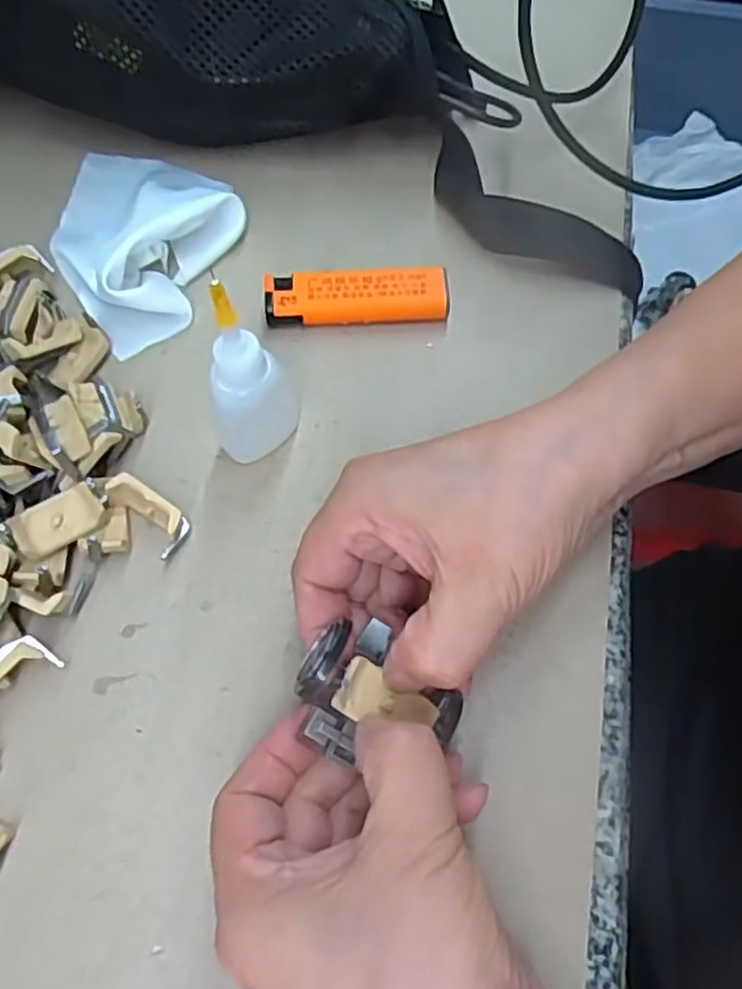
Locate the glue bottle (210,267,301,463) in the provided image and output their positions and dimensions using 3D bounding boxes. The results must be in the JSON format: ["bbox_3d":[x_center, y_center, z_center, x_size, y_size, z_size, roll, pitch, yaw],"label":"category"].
[{"bbox_3d":[-0.045,-0.046,0.264,0.031,0.090,0.031,-12,67,-6],"label":"glue bottle"}]

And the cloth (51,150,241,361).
[{"bbox_3d":[-0.108,-0.129,0.335,0.083,0.026,0.115,-32,71,-14],"label":"cloth"}]

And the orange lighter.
[{"bbox_3d":[-0.006,-0.087,0.325,0.080,0.014,0.021,-2,67,-2],"label":"orange lighter"}]

